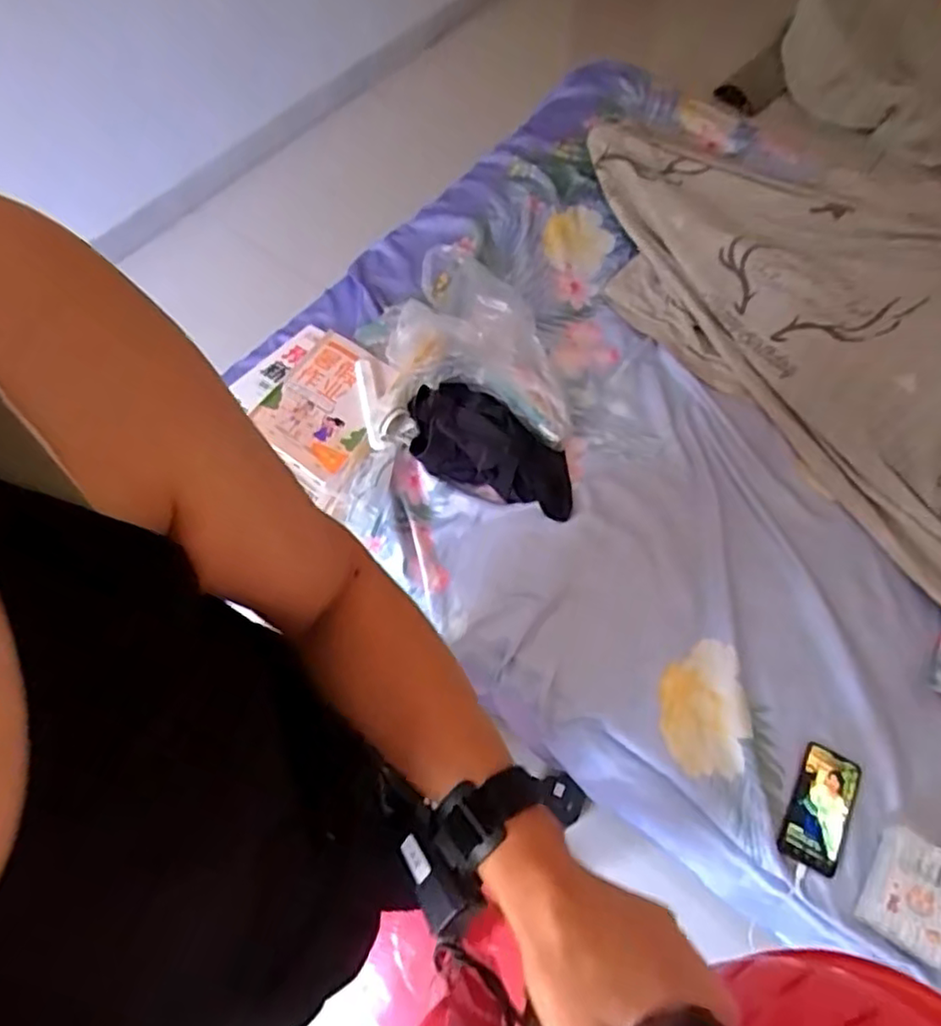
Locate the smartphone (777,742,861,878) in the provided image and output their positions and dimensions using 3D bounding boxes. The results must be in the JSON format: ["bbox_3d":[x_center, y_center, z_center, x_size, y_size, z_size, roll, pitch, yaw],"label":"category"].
[{"bbox_3d":[0.516,0.434,0.964,0.078,0.015,0.171,27,67,11],"label":"smartphone"}]

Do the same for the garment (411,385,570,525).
[{"bbox_3d":[0.042,-0.113,1.247,0.345,0.057,0.168,30,67,-4],"label":"garment"}]

